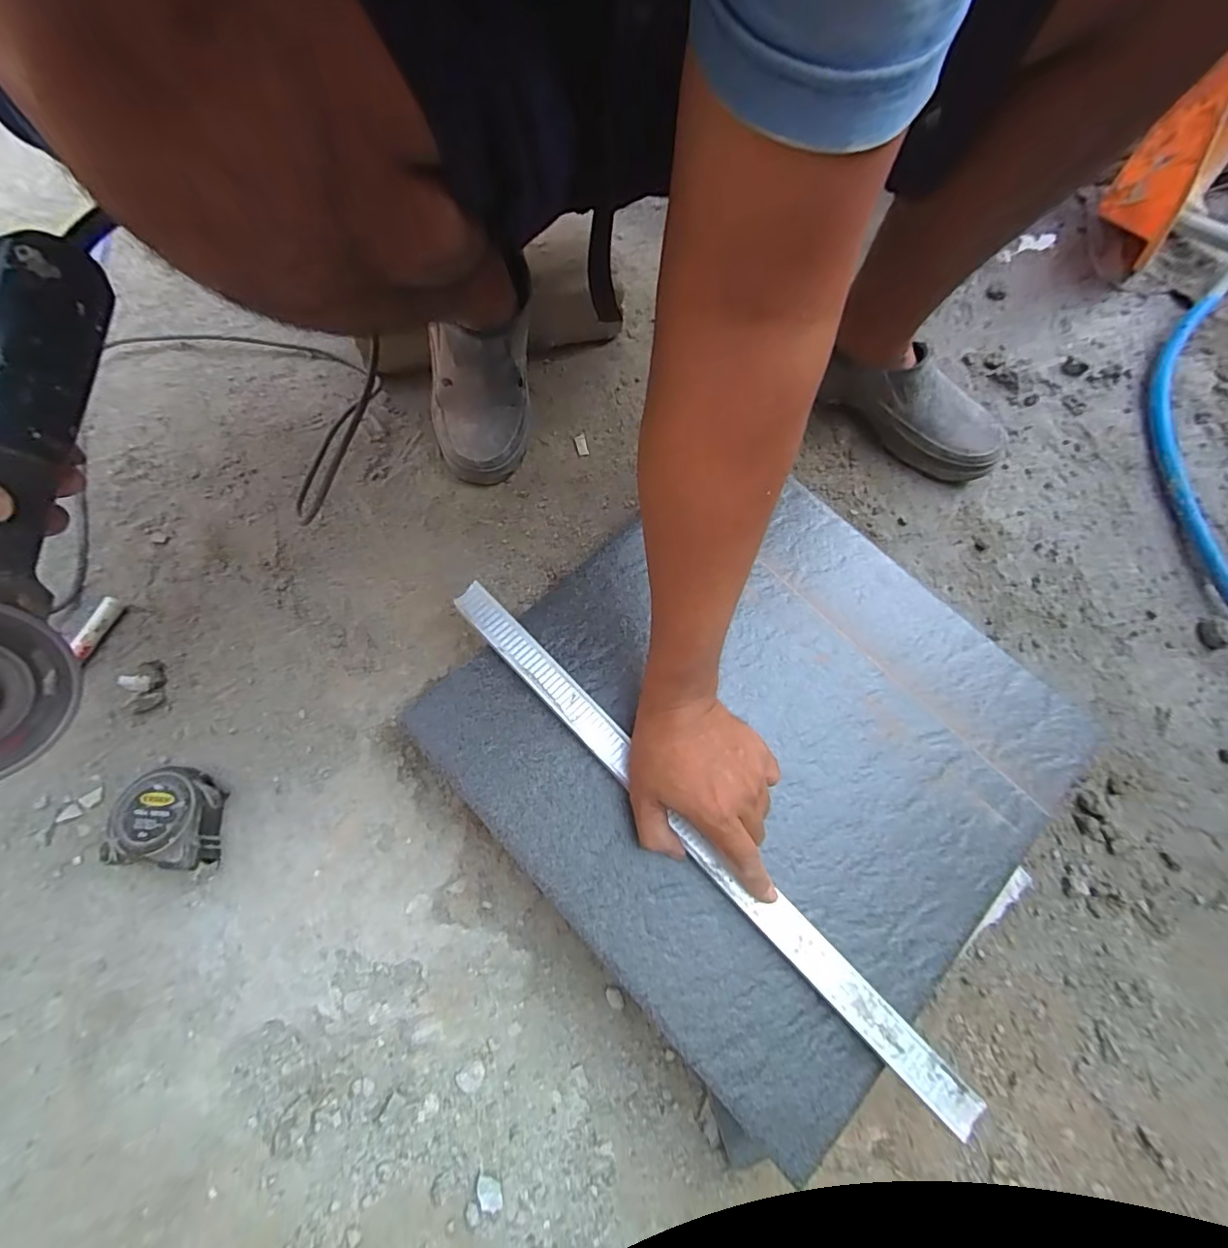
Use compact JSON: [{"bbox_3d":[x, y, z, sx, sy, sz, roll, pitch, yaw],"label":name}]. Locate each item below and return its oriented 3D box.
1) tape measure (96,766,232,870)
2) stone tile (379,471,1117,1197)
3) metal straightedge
[{"bbox_3d":[-0.341,0.148,0.415,0.075,0.043,0.070,-4,77,-3],"label":"tape measure"},{"bbox_3d":[0.116,0.080,0.420,0.388,0.015,0.393,-42,78,-15],"label":"stone tile"},{"bbox_3d":[0.053,0.143,0.384,0.025,0.007,0.482,-43,79,-11],"label":"metal straightedge"}]

